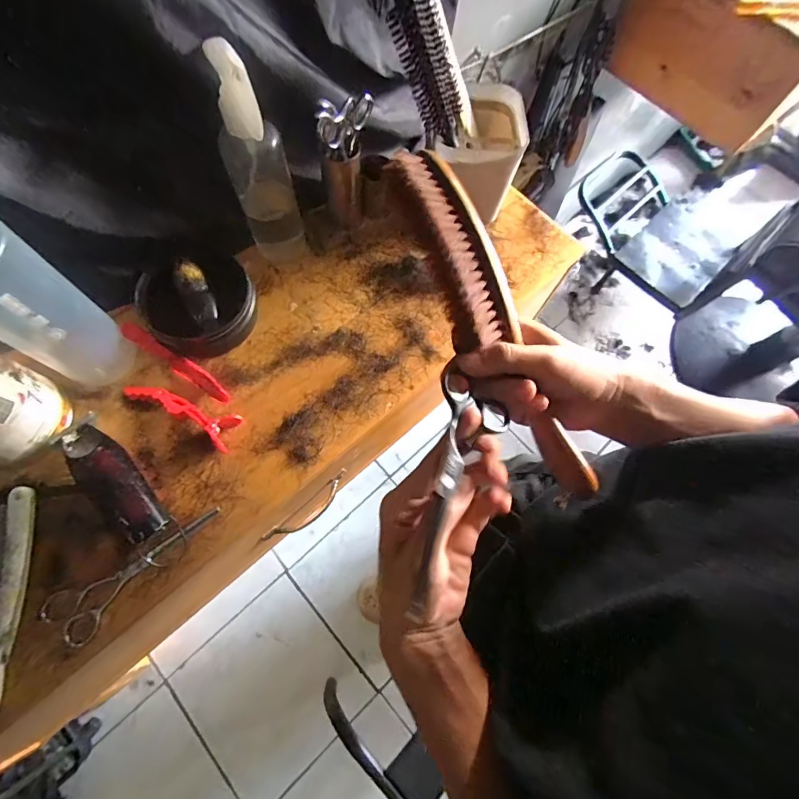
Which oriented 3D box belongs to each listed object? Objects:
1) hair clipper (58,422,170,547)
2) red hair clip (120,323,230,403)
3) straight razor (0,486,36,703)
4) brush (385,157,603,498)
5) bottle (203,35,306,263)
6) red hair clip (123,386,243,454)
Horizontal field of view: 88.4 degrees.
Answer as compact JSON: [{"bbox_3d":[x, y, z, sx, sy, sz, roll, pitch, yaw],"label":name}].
[{"bbox_3d":[-0.233,0.069,0.340,0.038,0.037,0.109,-37,77,-14],"label":"hair clipper"},{"bbox_3d":[-0.204,-0.034,0.379,0.112,0.010,0.016,36,72,-3],"label":"red hair clip"},{"bbox_3d":[-0.302,0.146,0.310,0.027,0.024,0.150,-2,70,-3],"label":"straight razor"},{"bbox_3d":[0.062,-0.049,0.279,0.045,0.030,0.250,-30,96,-12],"label":"brush"},{"bbox_3d":[-0.120,-0.193,0.356,0.051,0.193,0.052,-18,73,-9],"label":"bottle"},{"bbox_3d":[-0.198,0.014,0.372,0.102,0.018,0.031,19,71,5],"label":"red hair clip"}]

